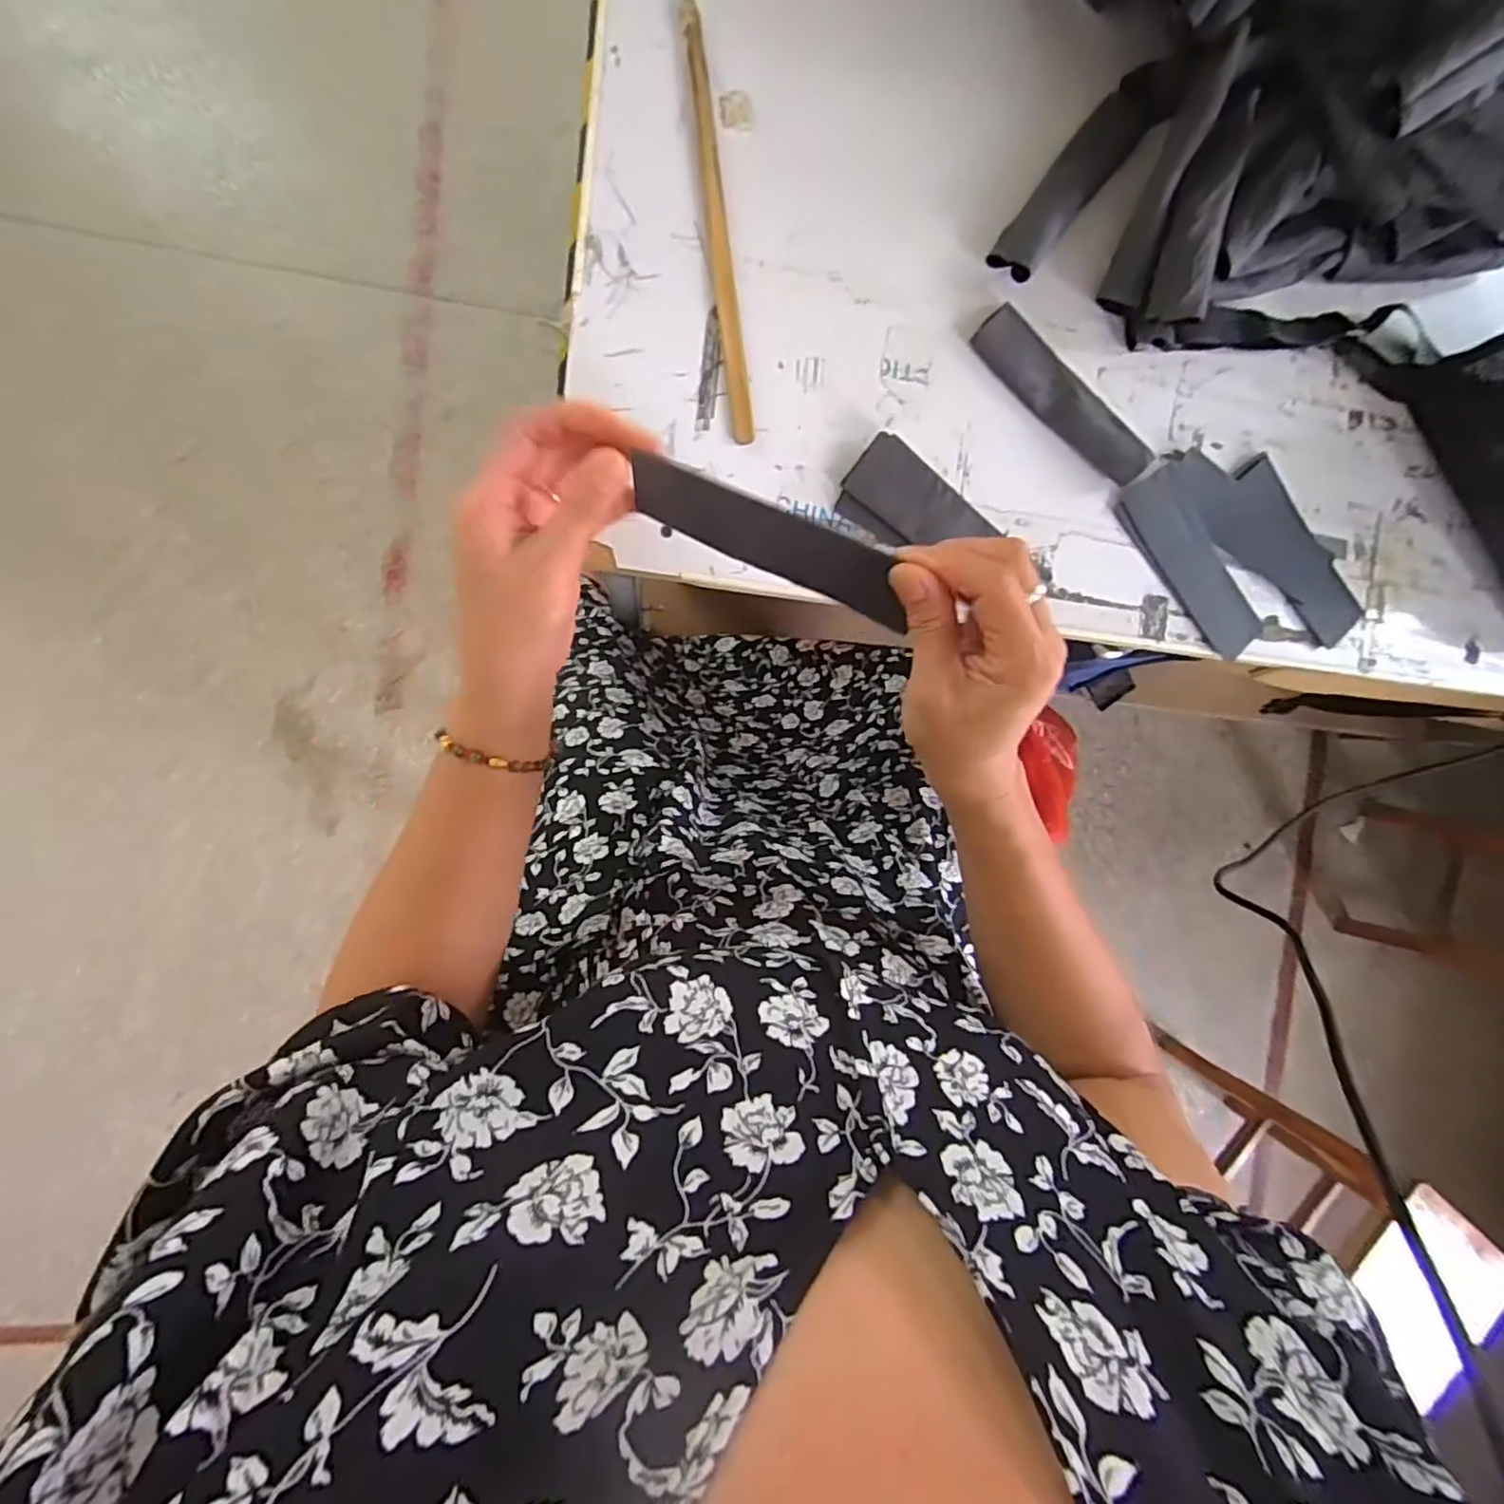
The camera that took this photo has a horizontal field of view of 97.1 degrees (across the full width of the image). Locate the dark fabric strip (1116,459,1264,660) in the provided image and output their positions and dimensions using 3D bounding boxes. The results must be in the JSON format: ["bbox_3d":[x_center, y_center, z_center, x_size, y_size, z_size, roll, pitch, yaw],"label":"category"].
[{"bbox_3d":[0.326,-0.140,0.491,0.049,0.011,0.151,-39,99,-4],"label":"dark fabric strip"}]

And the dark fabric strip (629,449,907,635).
[{"bbox_3d":[0.011,-0.101,0.317,0.138,0.004,0.032,23,132,-3],"label":"dark fabric strip"}]

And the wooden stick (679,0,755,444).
[{"bbox_3d":[-0.021,-0.334,0.424,0.015,0.006,0.262,-8,96,-8],"label":"wooden stick"}]

